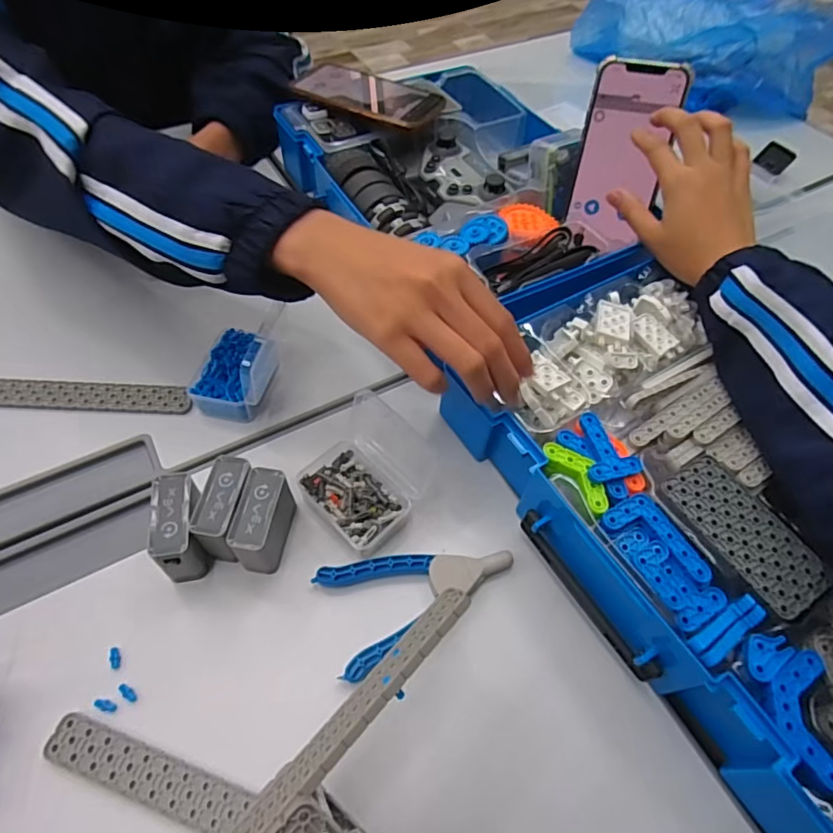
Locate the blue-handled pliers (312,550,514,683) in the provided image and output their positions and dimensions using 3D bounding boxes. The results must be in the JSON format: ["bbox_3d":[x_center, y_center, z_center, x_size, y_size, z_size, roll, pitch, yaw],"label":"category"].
[{"bbox_3d":[0.004,0.116,0.356,0.128,0.016,0.070,-17,59,-14],"label":"blue-handled pliers"}]

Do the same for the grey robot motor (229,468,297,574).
[{"bbox_3d":[-0.102,0.073,0.357,0.024,0.052,0.061,9,57,2],"label":"grey robot motor"}]

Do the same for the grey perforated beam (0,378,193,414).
[{"bbox_3d":[-0.284,-0.017,0.431,0.197,0.005,0.027,3,57,-1],"label":"grey perforated beam"}]

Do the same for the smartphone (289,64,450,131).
[{"bbox_3d":[-0.053,-0.343,0.570,0.151,0.012,0.079,24,59,12],"label":"smartphone"}]

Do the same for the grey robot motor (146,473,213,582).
[{"bbox_3d":[-0.152,0.076,0.350,0.024,0.055,0.062,-7,57,-8],"label":"grey robot motor"}]

